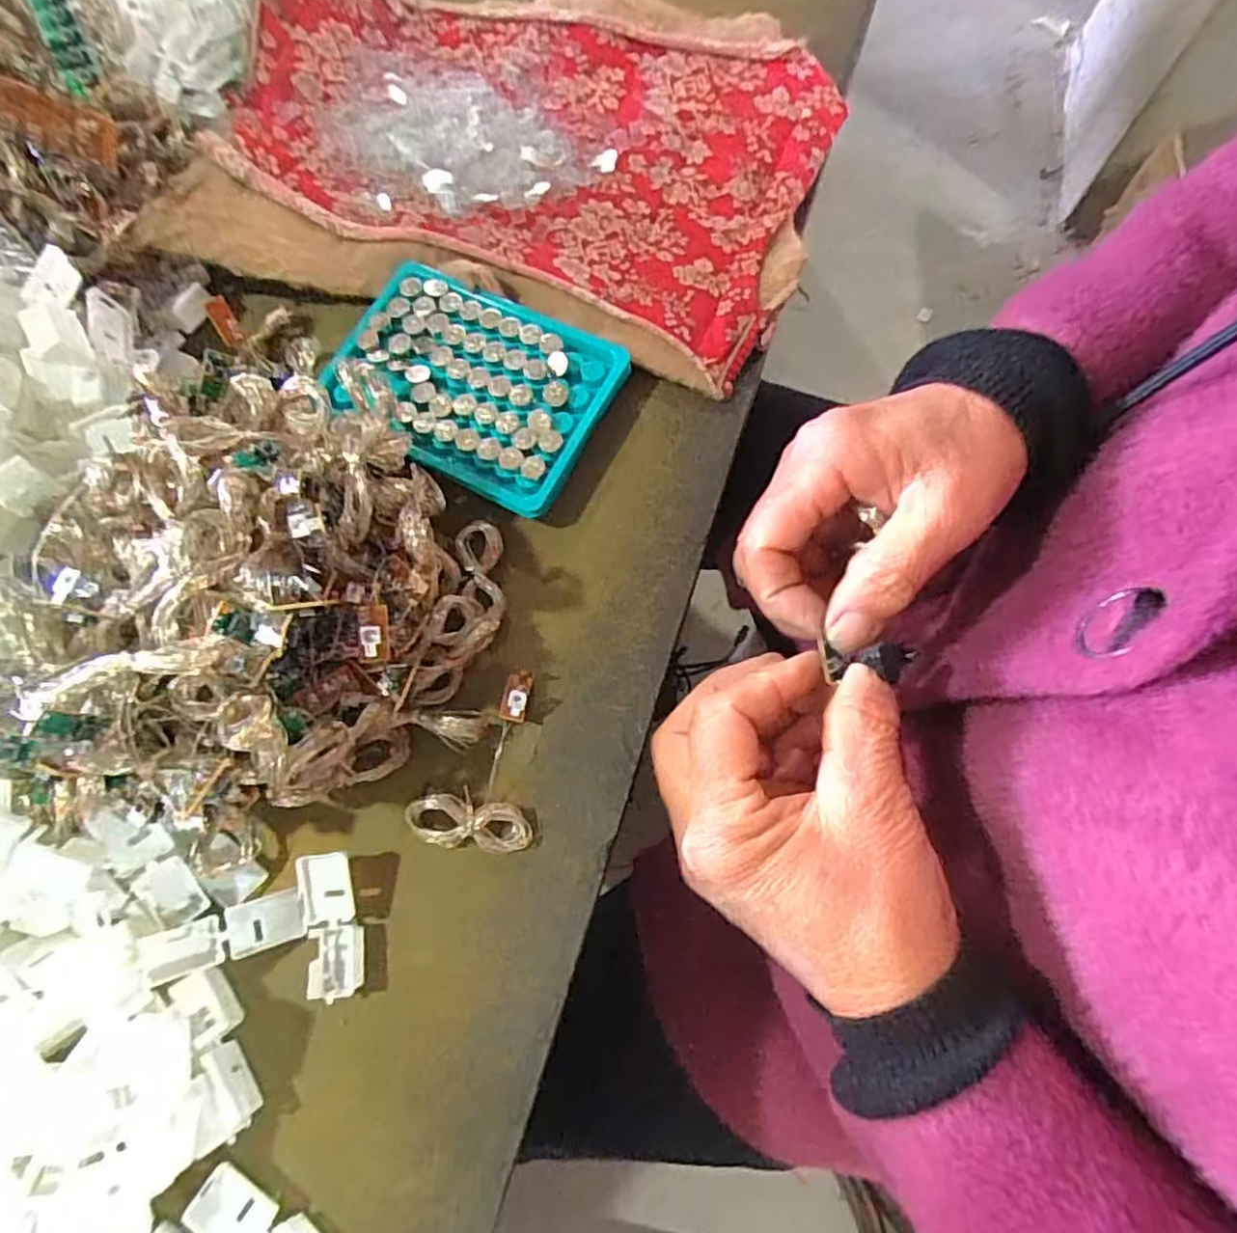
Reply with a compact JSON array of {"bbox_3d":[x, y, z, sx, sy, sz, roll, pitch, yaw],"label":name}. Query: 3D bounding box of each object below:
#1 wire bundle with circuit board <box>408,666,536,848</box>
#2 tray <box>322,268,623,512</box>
[{"bbox_3d":[-0.061,0.059,0.285,0.049,0.014,0.073,-3,73,2],"label":"wire bundle with circuit board"},{"bbox_3d":[-0.071,-0.114,0.324,0.129,0.022,0.097,25,76,10],"label":"tray"}]

